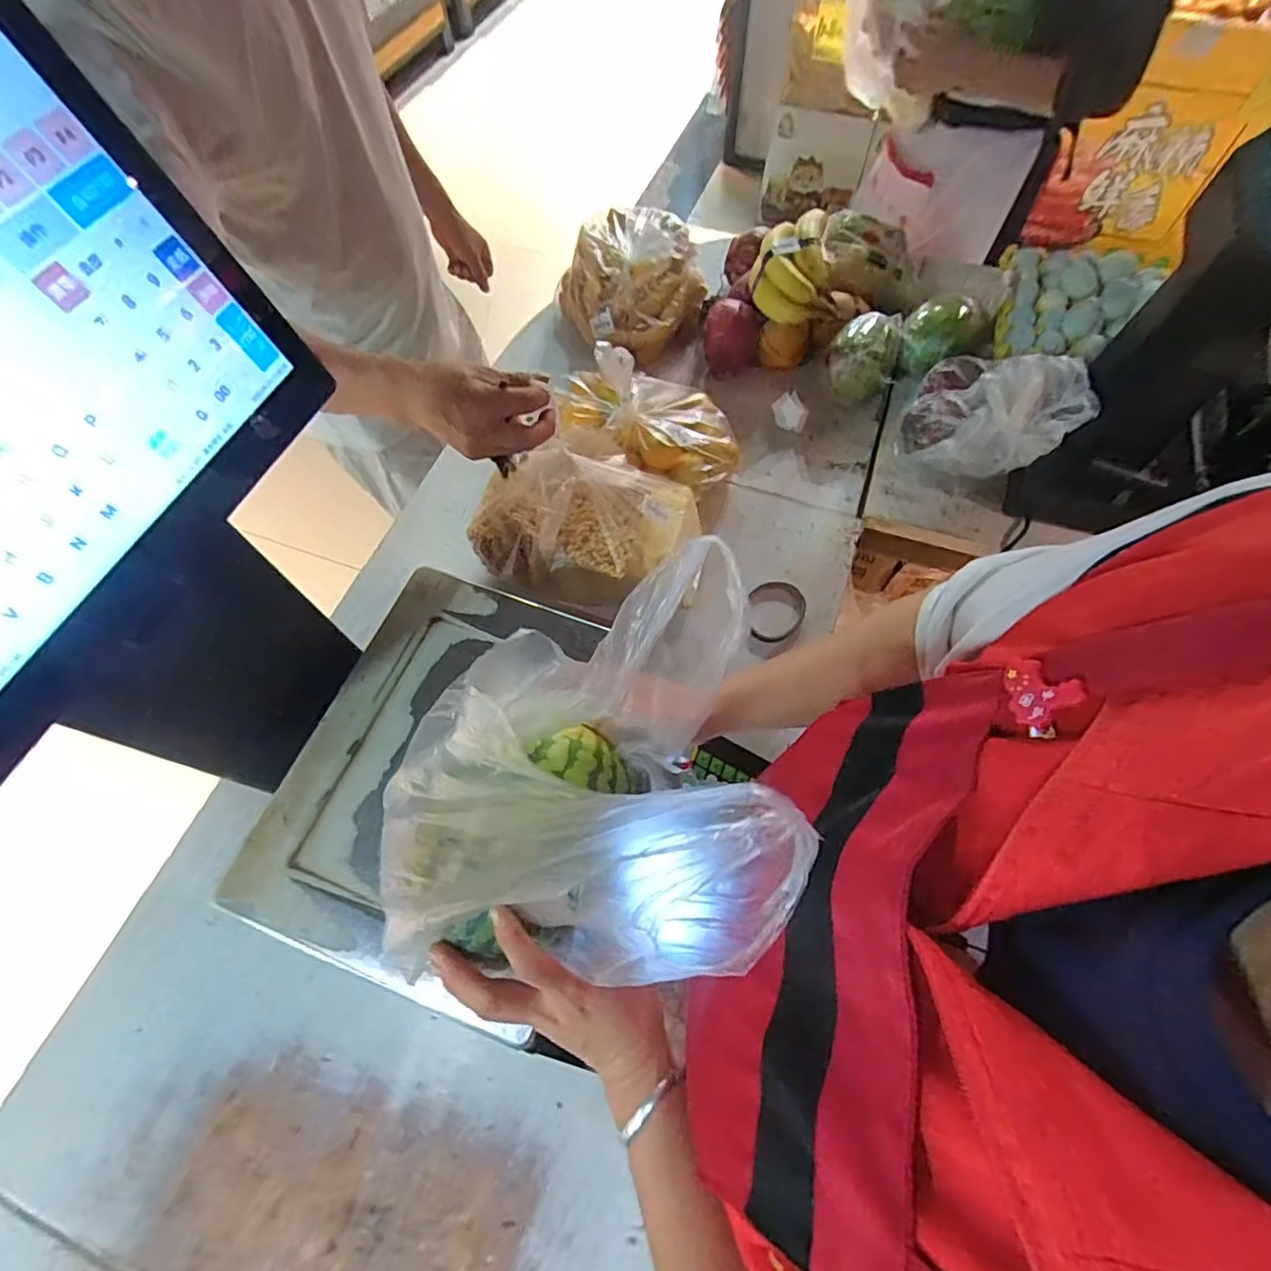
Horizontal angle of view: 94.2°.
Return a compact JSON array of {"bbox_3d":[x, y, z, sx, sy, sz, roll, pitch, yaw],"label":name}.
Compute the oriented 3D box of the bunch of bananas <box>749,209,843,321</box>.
[{"bbox_3d":[0.249,-0.586,0.923,0.127,0.082,0.190,0,64,2],"label":"bunch of bananas"}]

